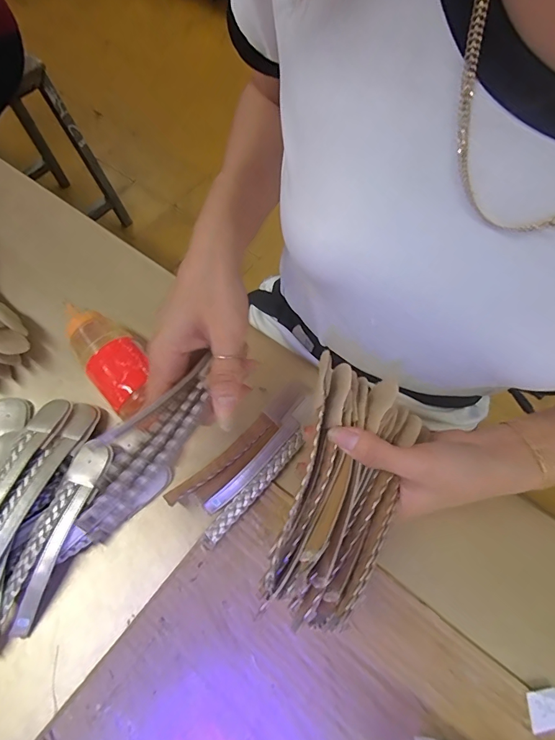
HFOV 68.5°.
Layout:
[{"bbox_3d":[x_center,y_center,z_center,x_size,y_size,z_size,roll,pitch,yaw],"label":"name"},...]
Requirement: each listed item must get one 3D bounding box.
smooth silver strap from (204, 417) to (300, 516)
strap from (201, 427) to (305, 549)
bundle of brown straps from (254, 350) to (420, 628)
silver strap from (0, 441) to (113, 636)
[{"bbox_3d":[-0.019,0.078,0.336,0.014,0.006,0.101,41,69,17],"label":"smooth silver strap"},{"bbox_3d":[-0.017,0.094,0.332,0.013,0.007,0.115,39,69,16],"label":"strap"},{"bbox_3d":[0.044,0.074,0.260,0.071,0.025,0.160,18,66,6],"label":"bundle of brown straps"},{"bbox_3d":[-0.167,0.125,0.302,0.028,0.015,0.148,17,64,7],"label":"silver strap"}]

